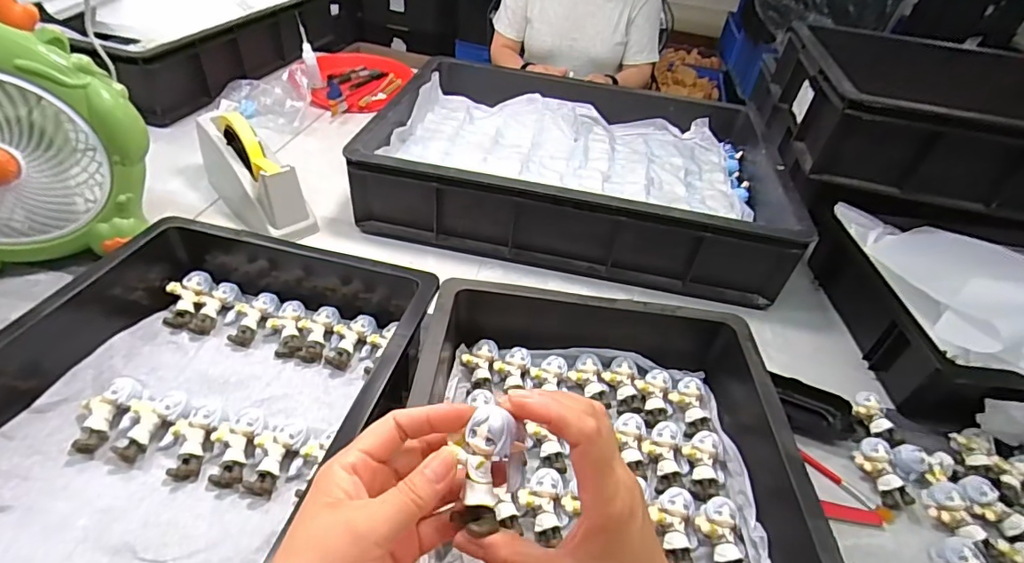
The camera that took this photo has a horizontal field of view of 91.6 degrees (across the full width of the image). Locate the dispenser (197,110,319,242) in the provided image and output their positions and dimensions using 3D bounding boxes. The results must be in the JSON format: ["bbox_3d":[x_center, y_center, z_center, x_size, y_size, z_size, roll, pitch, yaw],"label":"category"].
[{"bbox_3d":[-0.370,-0.151,0.698,0.226,0.117,0.062,32,47,26],"label":"dispenser"}]

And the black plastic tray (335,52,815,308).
[{"bbox_3d":[0.099,-0.191,0.811,0.592,0.121,0.419,11,41,4],"label":"black plastic tray"}]

